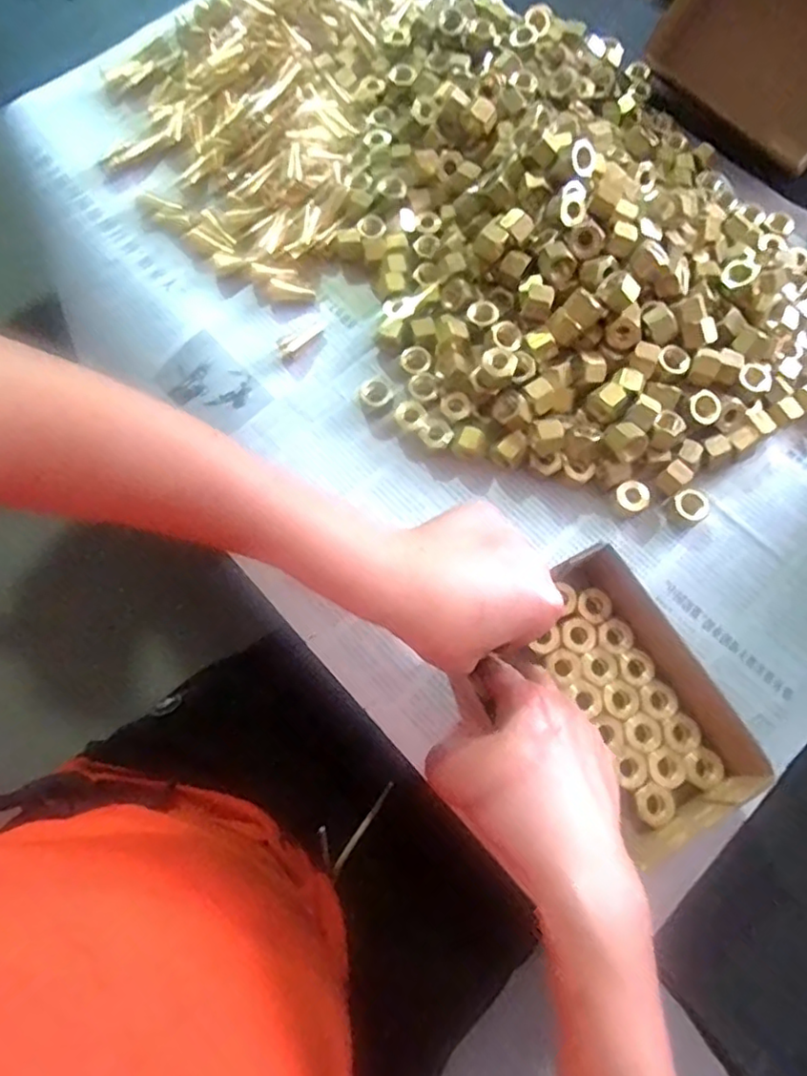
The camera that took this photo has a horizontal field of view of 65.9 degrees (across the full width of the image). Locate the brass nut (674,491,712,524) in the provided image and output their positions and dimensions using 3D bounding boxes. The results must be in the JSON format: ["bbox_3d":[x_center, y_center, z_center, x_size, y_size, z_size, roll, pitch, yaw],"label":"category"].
[{"bbox_3d":[0.195,-0.021,0.423,0.021,0.014,0.023,0,73,0],"label":"brass nut"}]

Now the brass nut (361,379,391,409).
[{"bbox_3d":[-0.020,-0.103,0.450,0.021,0.008,0.022,0,73,0],"label":"brass nut"}]

